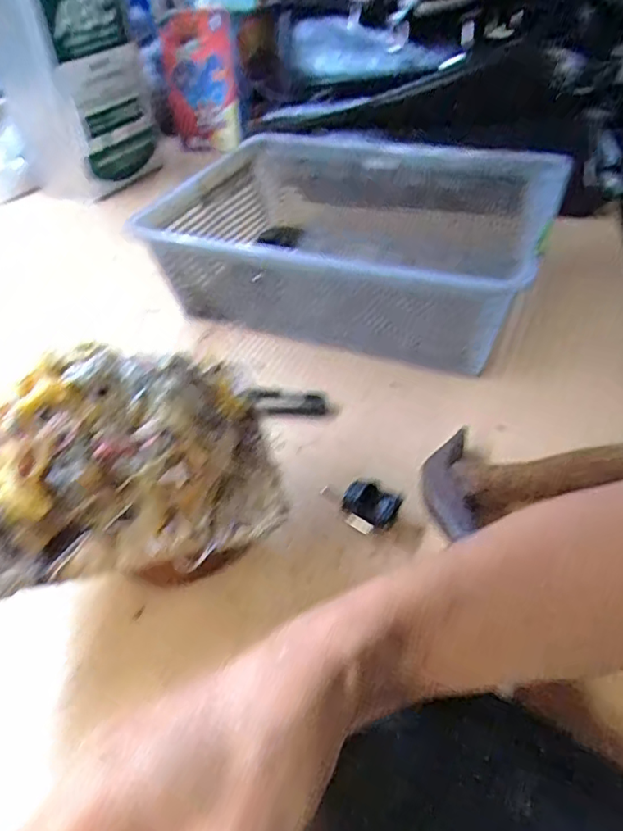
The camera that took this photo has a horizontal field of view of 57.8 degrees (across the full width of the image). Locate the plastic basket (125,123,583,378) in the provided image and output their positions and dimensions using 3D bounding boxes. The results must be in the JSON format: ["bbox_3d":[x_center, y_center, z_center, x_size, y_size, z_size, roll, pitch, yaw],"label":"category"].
[{"bbox_3d":[0.029,-0.149,0.493,0.303,0.104,0.237,13,46,20],"label":"plastic basket"}]

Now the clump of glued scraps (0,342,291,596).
[{"bbox_3d":[-0.101,0.013,0.244,0.161,0.067,0.099,-14,43,-8],"label":"clump of glued scraps"}]

